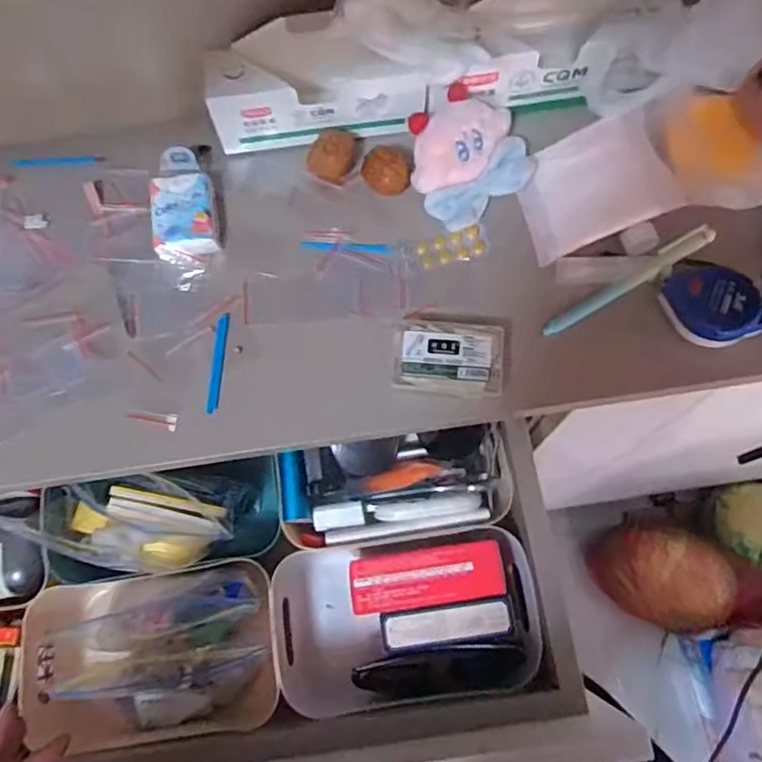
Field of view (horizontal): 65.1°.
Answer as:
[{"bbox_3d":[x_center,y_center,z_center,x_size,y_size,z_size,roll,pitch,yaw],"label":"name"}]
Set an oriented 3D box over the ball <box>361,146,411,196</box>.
[{"bbox_3d":[0.005,-0.167,0.487,0.037,0.035,0.031,-9,71,-1],"label":"ball"}]

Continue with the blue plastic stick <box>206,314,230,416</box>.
[{"bbox_3d":[-0.124,-0.015,0.454,0.009,0.004,0.079,1,71,2],"label":"blue plastic stick"}]

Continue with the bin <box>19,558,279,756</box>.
[{"bbox_3d":[-0.199,0.239,0.516,0.216,0.082,0.138,-10,71,0],"label":"bin"}]

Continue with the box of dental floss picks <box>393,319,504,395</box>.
[{"bbox_3d":[0.051,-0.015,0.438,0.075,0.025,0.051,6,71,4],"label":"box of dental floss picks"}]

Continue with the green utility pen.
[{"bbox_3d":[0.181,-0.072,0.443,0.136,0.011,0.015,-32,73,6],"label":"green utility pen"}]

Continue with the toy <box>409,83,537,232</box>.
[{"bbox_3d":[0.068,-0.179,0.479,0.093,0.043,0.089,-1,71,2],"label":"toy"}]

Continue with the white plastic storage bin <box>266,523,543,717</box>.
[{"bbox_3d":[0.018,0.205,0.515,0.218,0.090,0.131,-9,71,0],"label":"white plastic storage bin"}]

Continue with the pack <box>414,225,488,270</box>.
[{"bbox_3d":[0.057,-0.106,0.475,0.058,0.004,0.029,-14,71,-3],"label":"pack"}]

